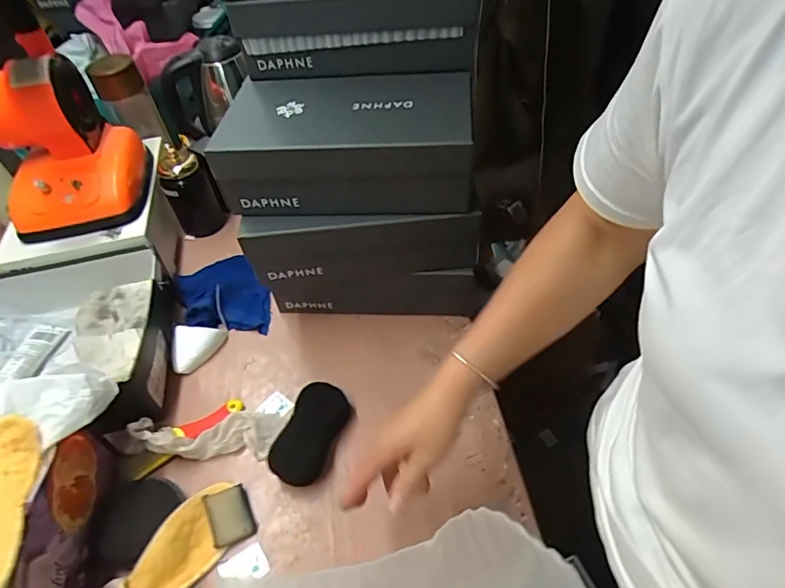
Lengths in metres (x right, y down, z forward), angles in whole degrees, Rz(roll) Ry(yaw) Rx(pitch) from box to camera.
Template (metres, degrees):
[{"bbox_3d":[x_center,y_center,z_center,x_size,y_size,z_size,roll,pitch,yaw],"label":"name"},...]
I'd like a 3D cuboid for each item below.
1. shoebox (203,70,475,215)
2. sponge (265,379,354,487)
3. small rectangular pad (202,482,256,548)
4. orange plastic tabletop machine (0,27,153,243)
[{"bbox_3d":[-0.051,-0.192,0.621,0.297,0.096,0.177,3,49,8],"label":"shoebox"},{"bbox_3d":[-0.101,0.171,0.614,0.060,0.034,0.127,17,52,19],"label":"sponge"},{"bbox_3d":[-0.187,0.253,0.568,0.045,0.016,0.061,-22,50,-14],"label":"small rectangular pad"},{"bbox_3d":[-0.502,-0.235,0.737,0.178,0.226,0.196,-15,49,-8],"label":"orange plastic tabletop machine"}]

